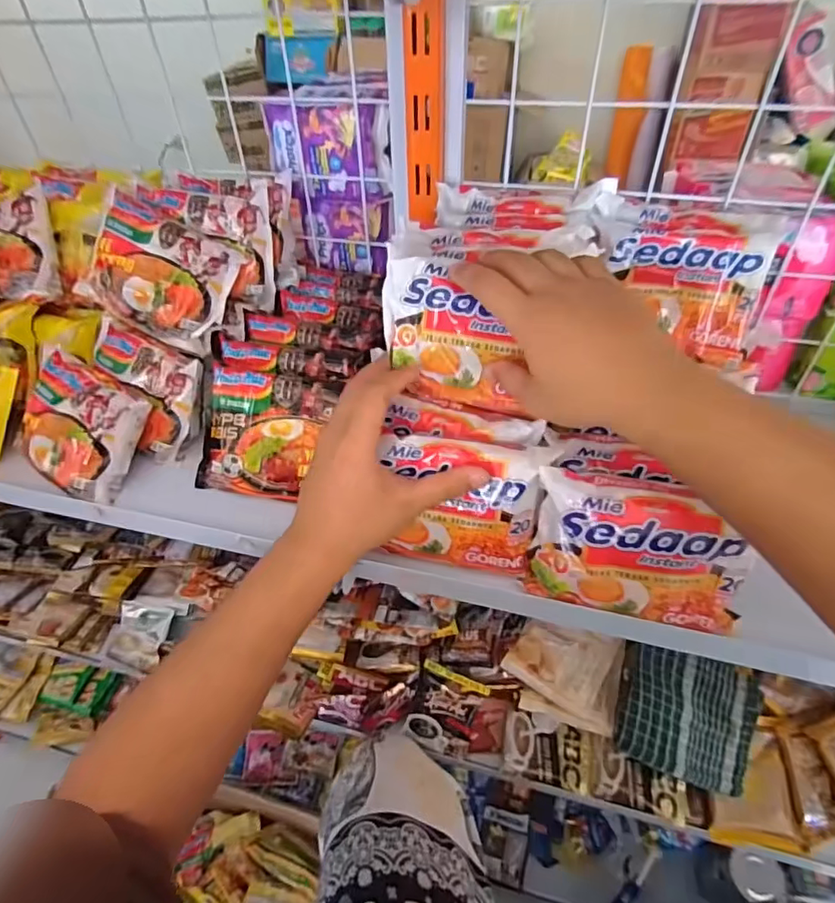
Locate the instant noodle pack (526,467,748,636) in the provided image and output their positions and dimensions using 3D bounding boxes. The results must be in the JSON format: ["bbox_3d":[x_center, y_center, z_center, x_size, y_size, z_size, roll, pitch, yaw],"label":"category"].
[{"bbox_3d":[0.147,0.066,0.338,0.137,0.095,0.035,8,21,8],"label":"instant noodle pack"}]

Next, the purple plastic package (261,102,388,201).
[{"bbox_3d":[-0.089,-0.283,0.495,0.107,0.077,0.023,2,44,4],"label":"purple plastic package"}]

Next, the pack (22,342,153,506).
[{"bbox_3d":[-0.302,-0.025,0.460,0.128,0.039,0.097,26,80,19],"label":"pack"}]

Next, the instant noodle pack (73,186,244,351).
[{"bbox_3d":[-0.246,-0.167,0.487,0.135,0.105,0.024,28,7,3],"label":"instant noodle pack"}]

